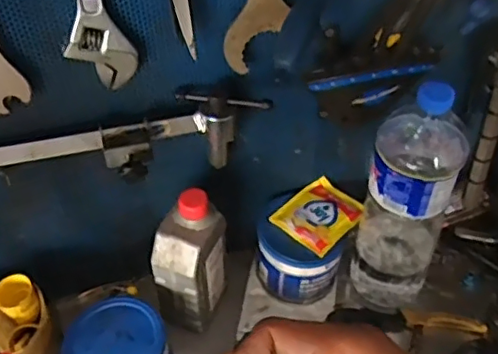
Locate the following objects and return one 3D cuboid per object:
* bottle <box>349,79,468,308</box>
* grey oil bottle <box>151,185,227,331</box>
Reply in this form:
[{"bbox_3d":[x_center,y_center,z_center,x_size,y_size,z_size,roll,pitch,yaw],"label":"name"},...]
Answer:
[{"bbox_3d":[0.169,0.026,0.635,0.090,0.308,0.099,17,49,18],"label":"bottle"},{"bbox_3d":[-0.066,0.093,0.647,0.060,0.169,0.076,14,48,15],"label":"grey oil bottle"}]

